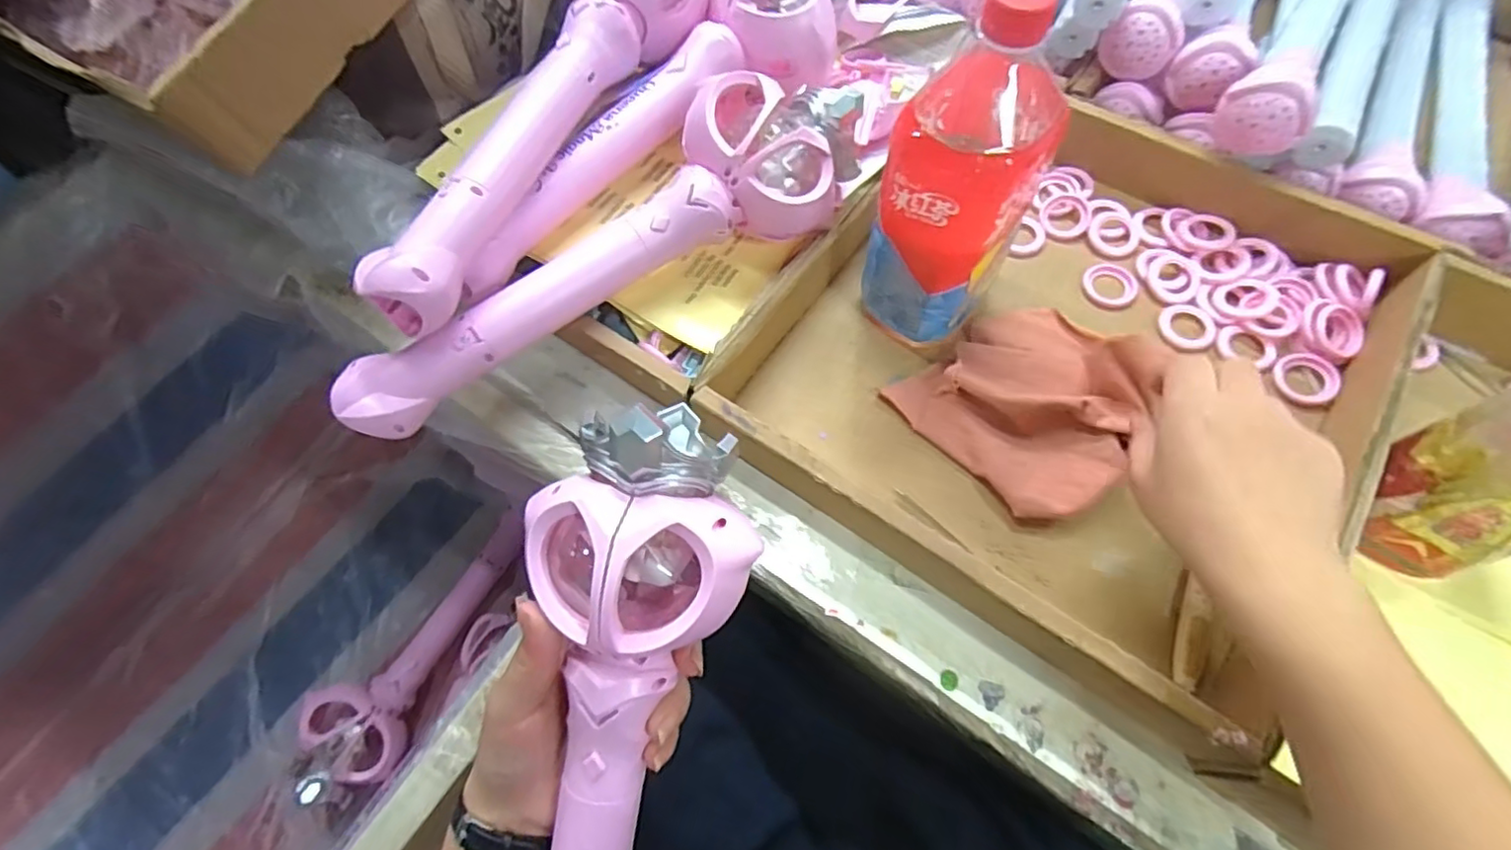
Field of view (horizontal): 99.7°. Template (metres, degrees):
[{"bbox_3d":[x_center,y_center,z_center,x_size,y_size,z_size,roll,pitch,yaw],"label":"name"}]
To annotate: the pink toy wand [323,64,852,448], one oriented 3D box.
[{"bbox_3d":[-0.095,-0.112,0.401,0.347,0.063,0.106,-35,68,-12],"label":"pink toy wand"}]

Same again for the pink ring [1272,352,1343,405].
[{"bbox_3d":[0.370,-0.031,0.426,0.038,0.008,0.035,-1,65,3],"label":"pink ring"}]

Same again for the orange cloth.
[{"bbox_3d":[0.182,-0.021,0.410,0.133,0.041,0.133,-41,70,-14],"label":"orange cloth"}]

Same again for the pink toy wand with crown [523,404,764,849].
[{"bbox_3d":[-0.069,0.148,0.280,0.091,0.046,0.313,11,97,8],"label":"pink toy wand with crown"}]

